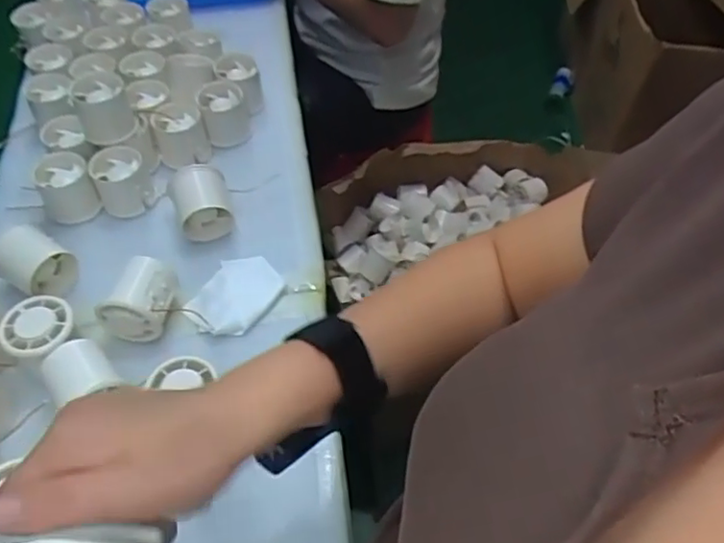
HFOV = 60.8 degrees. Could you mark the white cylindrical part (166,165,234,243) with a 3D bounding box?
[{"bbox_3d":[-0.155,-0.065,0.601,0.054,0.049,0.049,-16,55,-12],"label":"white cylindrical part"}]

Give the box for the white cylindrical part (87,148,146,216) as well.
[{"bbox_3d":[-0.242,-0.092,0.623,0.050,0.055,0.049,0,53,0],"label":"white cylindrical part"}]

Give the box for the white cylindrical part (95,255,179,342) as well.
[{"bbox_3d":[-0.195,0.025,0.536,0.055,0.053,0.059,0,53,0],"label":"white cylindrical part"}]

